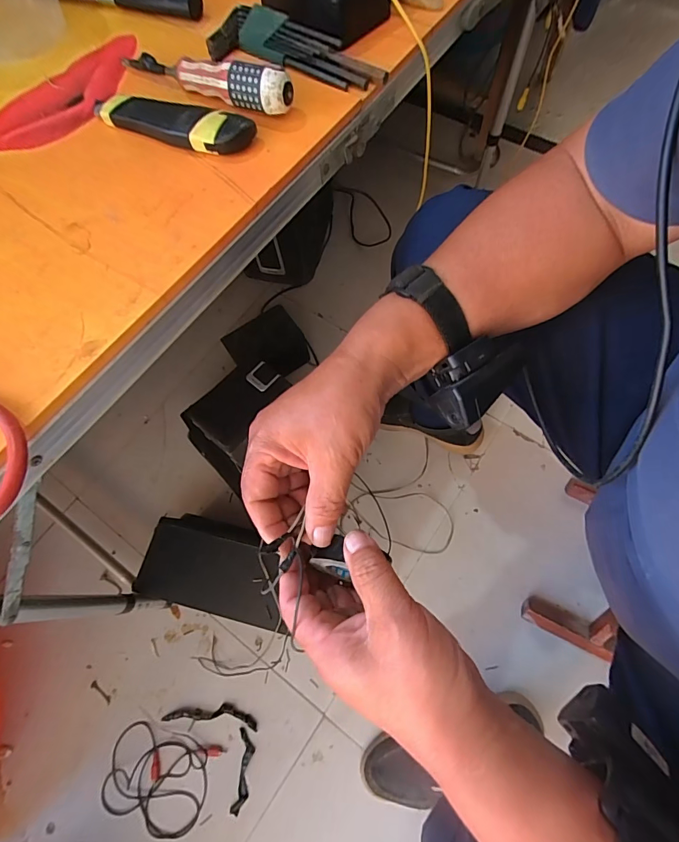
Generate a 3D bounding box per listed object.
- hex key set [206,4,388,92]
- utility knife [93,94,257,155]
[{"bbox_3d":[-0.040,-0.356,0.387,0.178,0.027,0.045,22,71,11],"label":"hex key set"},{"bbox_3d":[-0.151,-0.260,0.352,0.159,0.024,0.032,20,70,10],"label":"utility knife"}]

